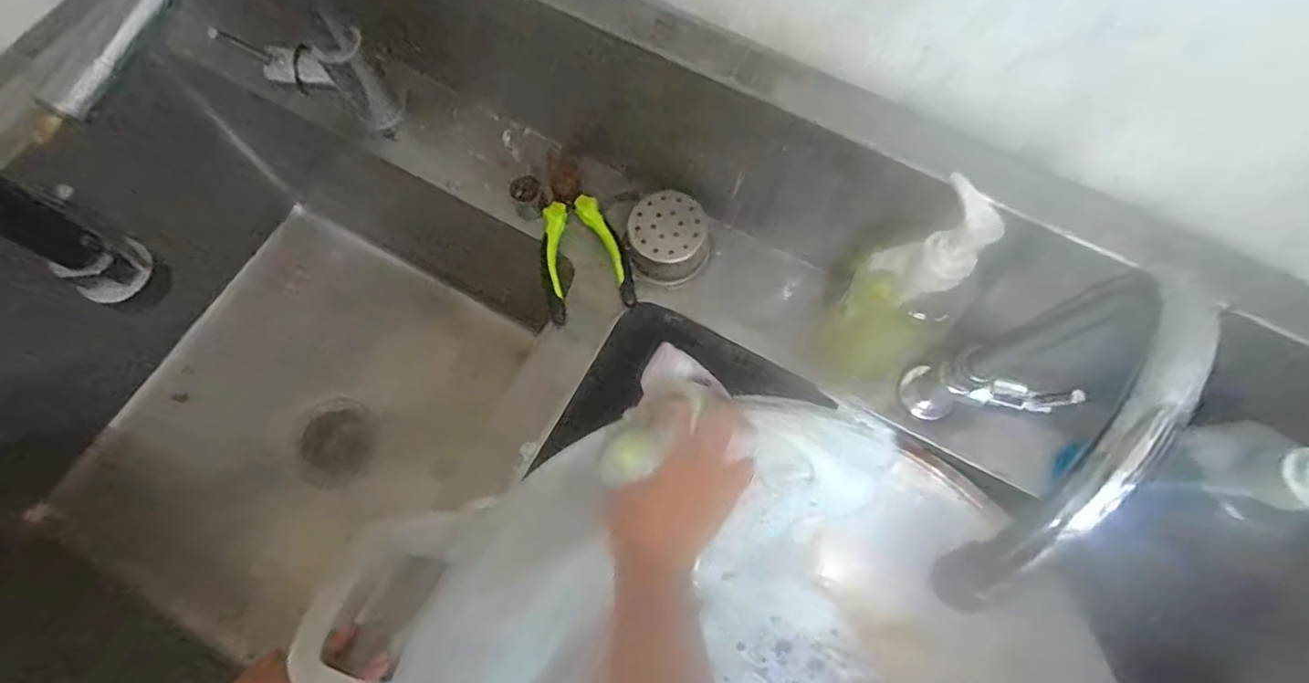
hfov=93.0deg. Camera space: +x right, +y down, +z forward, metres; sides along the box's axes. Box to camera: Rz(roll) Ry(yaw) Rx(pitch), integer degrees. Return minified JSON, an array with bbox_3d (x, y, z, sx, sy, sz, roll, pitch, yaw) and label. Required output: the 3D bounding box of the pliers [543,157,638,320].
[{"bbox_3d":[-0.066,-0.096,0.529,0.071,0.011,0.154,-12,72,-4],"label":"pliers"}]

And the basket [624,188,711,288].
[{"bbox_3d":[0.013,-0.084,0.518,0.066,0.045,0.065,0,72,0],"label":"basket"}]

